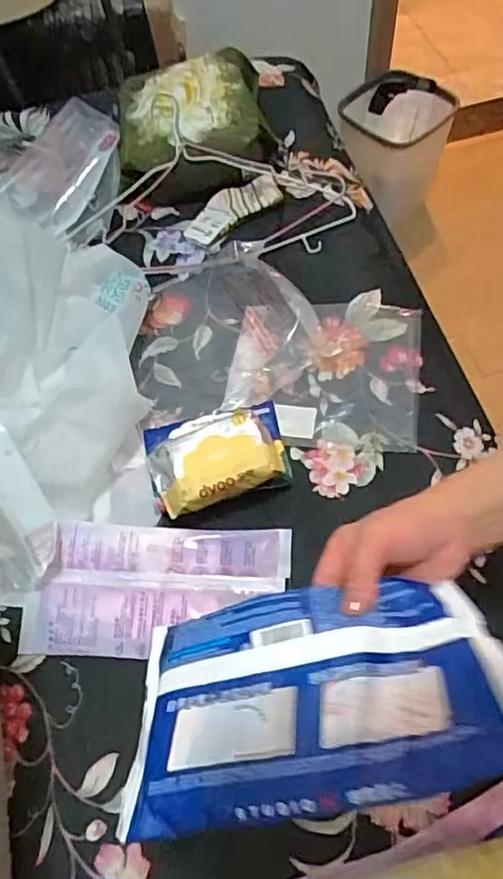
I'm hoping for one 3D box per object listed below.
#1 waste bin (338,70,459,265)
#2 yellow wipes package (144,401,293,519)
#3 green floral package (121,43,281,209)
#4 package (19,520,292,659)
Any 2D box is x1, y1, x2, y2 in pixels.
[{"bbox_3d":[0.371,-0.722,1.575,0.288,0.405,0.302,1,62,5],"label":"waste bin"},{"bbox_3d":[-0.036,0.020,0.647,0.150,0.069,0.113,-14,62,-3],"label":"yellow wipes package"},{"bbox_3d":[-0.086,-0.465,0.884,0.223,0.108,0.193,-10,62,-1],"label":"green floral package"},{"bbox_3d":[-0.098,0.153,0.607,0.268,0.037,0.127,0,62,4],"label":"package"}]

